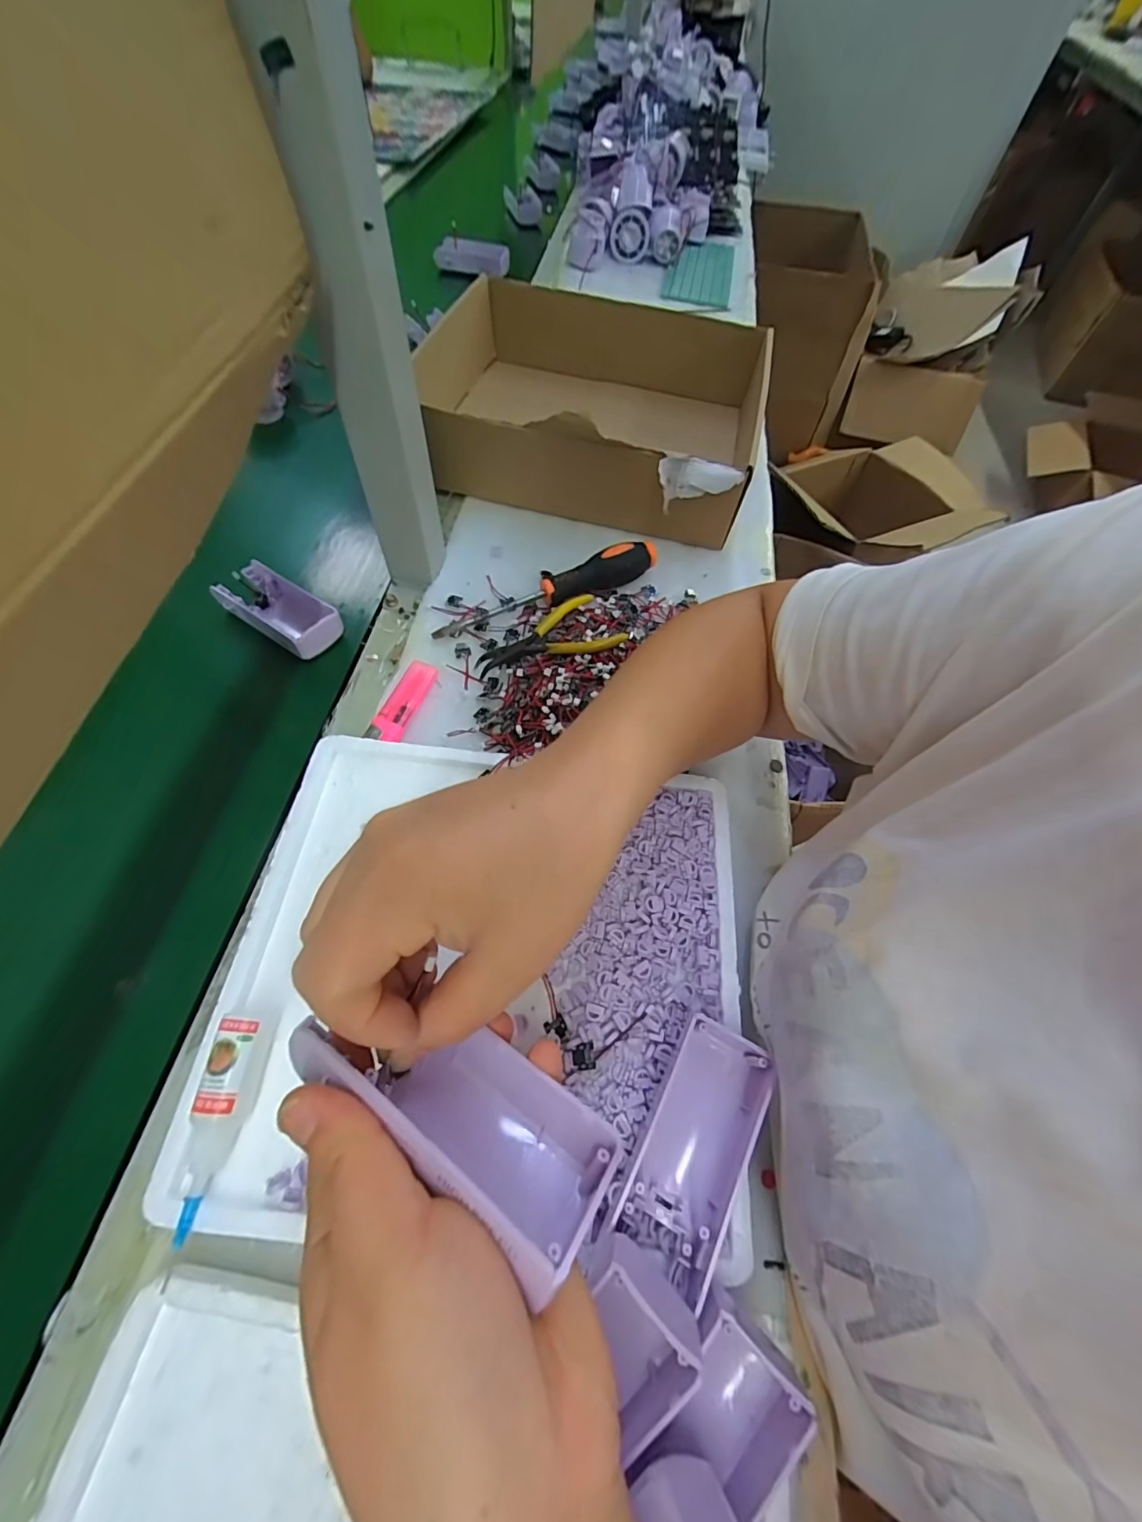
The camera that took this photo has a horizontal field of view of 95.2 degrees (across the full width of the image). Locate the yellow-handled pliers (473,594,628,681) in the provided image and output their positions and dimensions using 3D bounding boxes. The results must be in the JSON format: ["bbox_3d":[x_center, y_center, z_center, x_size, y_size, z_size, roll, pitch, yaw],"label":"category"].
[{"bbox_3d":[-0.020,-0.097,0.410,0.111,0.018,0.069,-23,65,-16],"label":"yellow-handled pliers"}]

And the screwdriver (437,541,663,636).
[{"bbox_3d":[-0.020,-0.152,0.438,0.199,0.030,0.033,-18,64,-13],"label":"screwdriver"}]

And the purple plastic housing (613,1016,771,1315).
[{"bbox_3d":[0.061,0.175,0.244,0.042,0.028,0.100,30,63,12],"label":"purple plastic housing"}]

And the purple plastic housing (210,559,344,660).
[{"bbox_3d":[-0.238,-0.124,0.426,0.104,0.022,0.048,31,63,13],"label":"purple plastic housing"}]

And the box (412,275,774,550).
[{"bbox_3d":[0.030,-0.354,0.530,0.312,0.099,0.285,11,61,2],"label":"box"}]

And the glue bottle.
[{"bbox_3d":[-0.161,0.164,0.243,0.026,0.019,0.089,4,61,-1],"label":"glue bottle"}]

